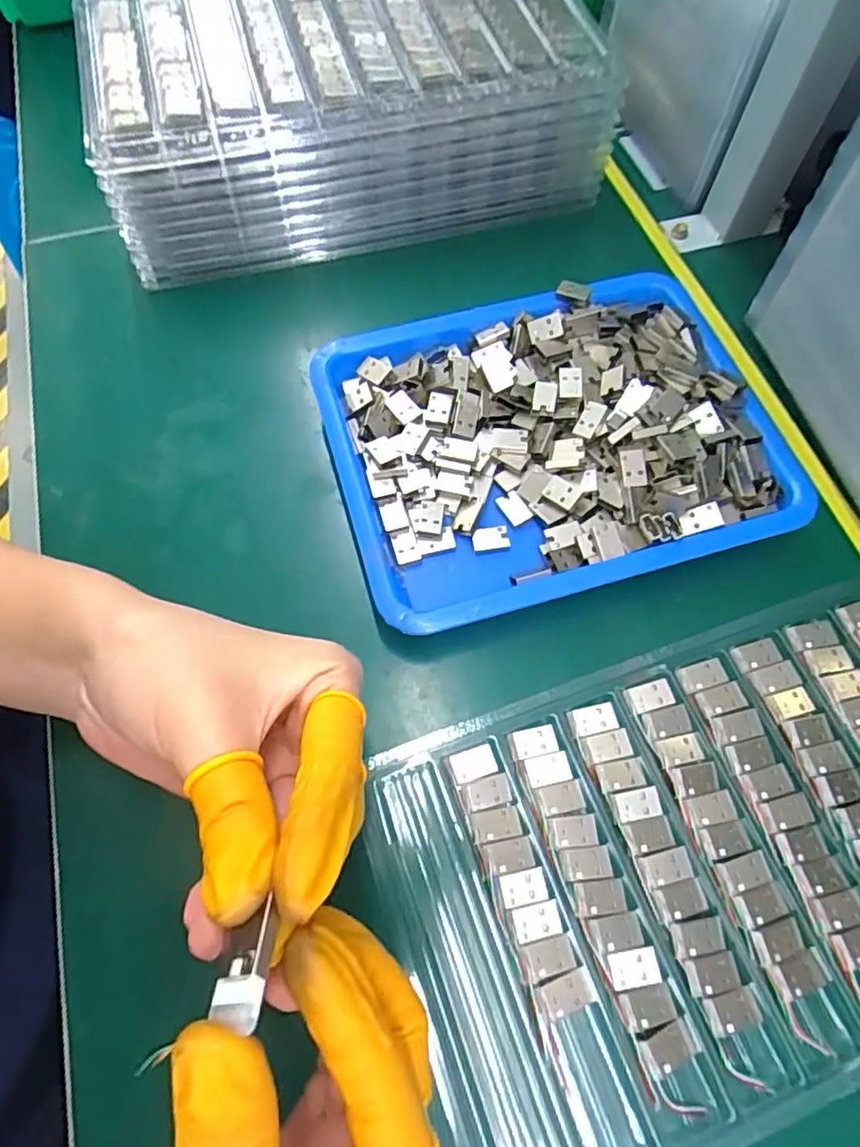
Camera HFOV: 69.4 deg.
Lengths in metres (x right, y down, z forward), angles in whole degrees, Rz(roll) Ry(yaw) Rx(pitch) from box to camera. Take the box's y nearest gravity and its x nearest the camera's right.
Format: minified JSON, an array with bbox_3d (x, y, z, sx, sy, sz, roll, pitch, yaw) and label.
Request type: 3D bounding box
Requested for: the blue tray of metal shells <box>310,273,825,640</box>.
[{"bbox_3d":[0.060,-0.068,0.317,0.212,0.033,0.168,-15,67,-6],"label":"blue tray of metal shells"}]

